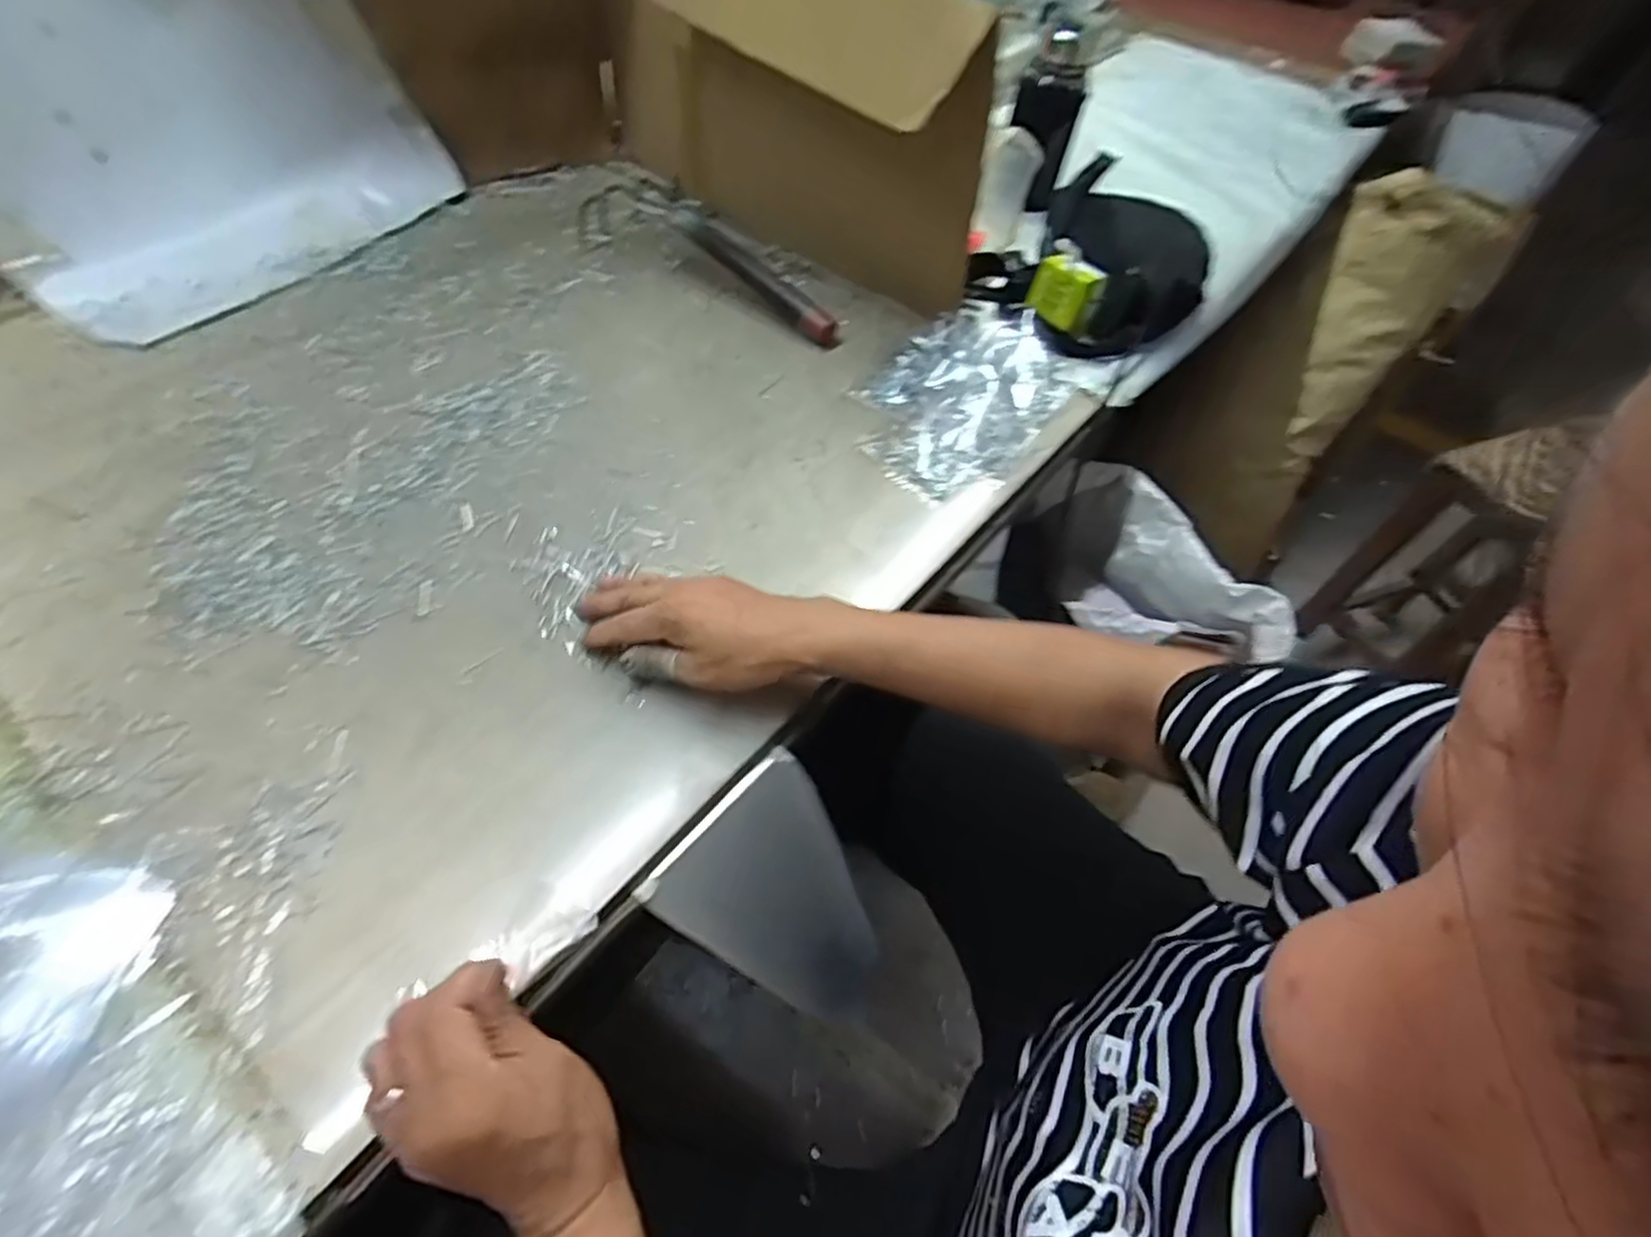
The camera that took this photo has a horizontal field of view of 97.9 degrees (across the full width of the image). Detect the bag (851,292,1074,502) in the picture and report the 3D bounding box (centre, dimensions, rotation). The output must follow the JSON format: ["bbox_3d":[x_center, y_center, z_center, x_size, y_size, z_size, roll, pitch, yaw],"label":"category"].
[{"bbox_3d":[0.125,-0.208,0.634,0.144,0.026,0.250,35,59,21],"label":"bag"}]

